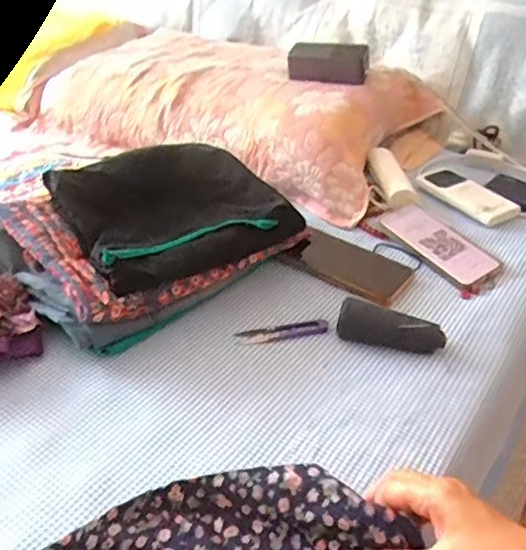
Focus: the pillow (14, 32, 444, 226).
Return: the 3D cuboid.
[{"bbox_3d":[-0.068,-0.316,1.042,0.676,0.123,0.345,20,39,27],"label":"pillow"}]

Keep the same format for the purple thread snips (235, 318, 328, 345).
[{"bbox_3d":[0.022,0.061,0.625,0.100,0.008,0.024,-8,35,-11],"label":"purple thread snips"}]

